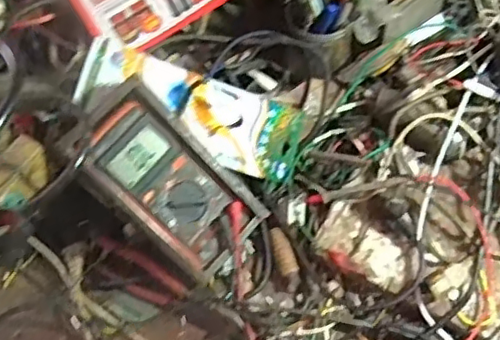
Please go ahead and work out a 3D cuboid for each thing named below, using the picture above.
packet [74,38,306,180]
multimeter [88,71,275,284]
[{"bbox_3d":[-0.054,-0.071,0.659,0.248,0.051,0.099,25,61,-13],"label":"packet"},{"bbox_3d":[-0.084,0.012,0.625,0.107,0.048,0.198,-42,103,-16],"label":"multimeter"}]

